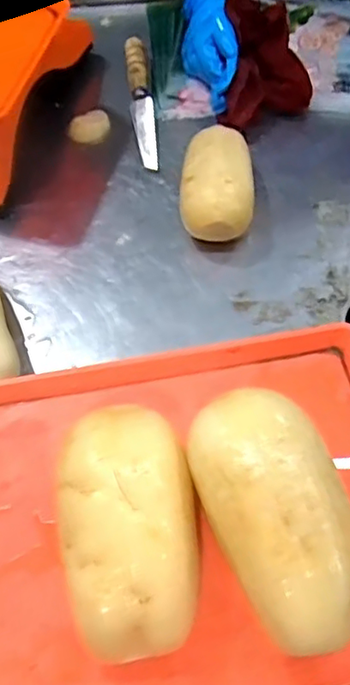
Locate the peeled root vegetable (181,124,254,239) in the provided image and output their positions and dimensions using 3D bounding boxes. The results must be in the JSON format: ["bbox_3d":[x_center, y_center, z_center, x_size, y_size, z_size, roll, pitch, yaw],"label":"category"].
[{"bbox_3d":[0.043,-0.165,0.634,0.074,0.064,0.131,-2,62,2],"label":"peeled root vegetable"}]

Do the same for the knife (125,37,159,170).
[{"bbox_3d":[-0.041,-0.293,0.727,0.028,0.020,0.203,-8,62,-1],"label":"knife"}]

